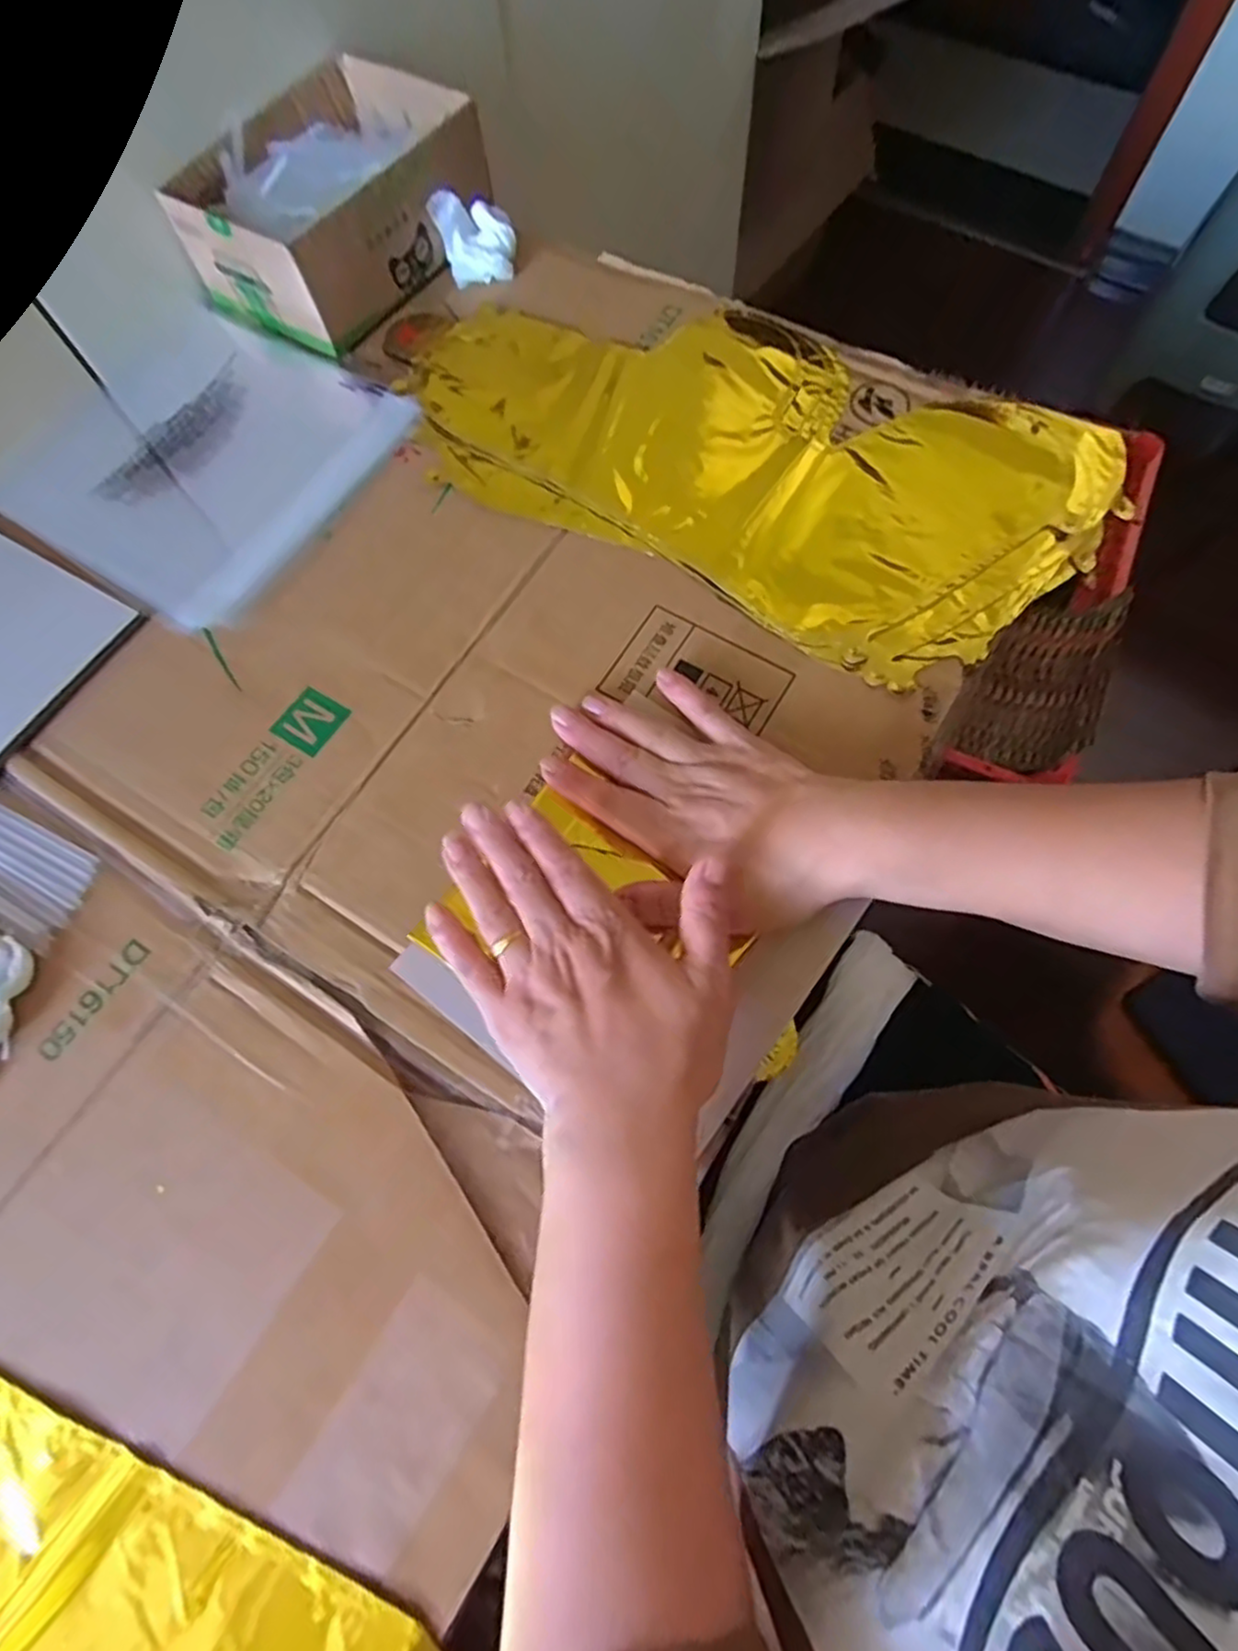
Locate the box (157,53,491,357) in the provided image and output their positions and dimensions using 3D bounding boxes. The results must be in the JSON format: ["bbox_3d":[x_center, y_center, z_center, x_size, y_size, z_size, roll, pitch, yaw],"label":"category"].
[{"bbox_3d":[-0.193,-0.431,0.497,0.142,0.065,0.190,33,74,14],"label":"box"}]

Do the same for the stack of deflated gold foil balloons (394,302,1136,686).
[{"bbox_3d":[0.073,-0.237,0.451,0.423,0.011,0.218,29,74,13],"label":"stack of deflated gold foil balloons"}]

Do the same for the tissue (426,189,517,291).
[{"bbox_3d":[-0.099,-0.412,0.499,0.052,0.041,0.033,-17,70,-4],"label":"tissue"}]

